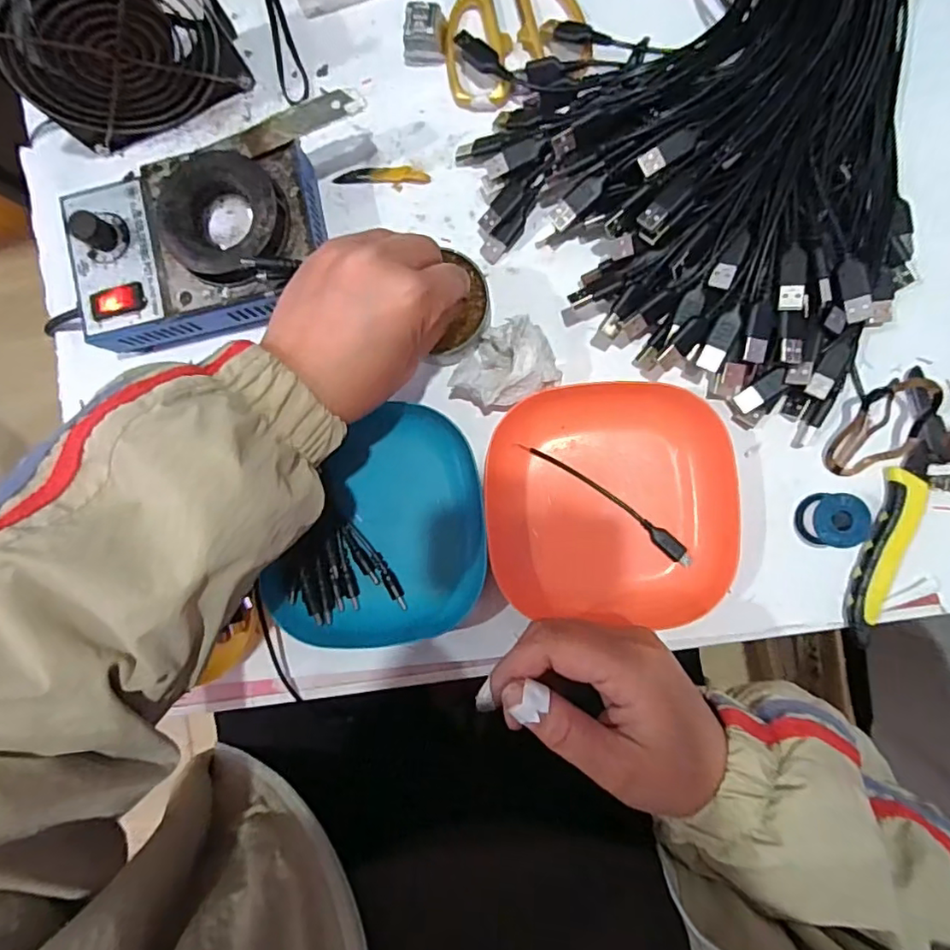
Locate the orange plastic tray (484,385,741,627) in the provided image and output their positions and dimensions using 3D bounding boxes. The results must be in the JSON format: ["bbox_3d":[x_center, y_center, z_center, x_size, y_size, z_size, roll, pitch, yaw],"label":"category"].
[{"bbox_3d":[0.079,0.015,0.344,0.137,0.027,0.137,1,89,6],"label":"orange plastic tray"}]

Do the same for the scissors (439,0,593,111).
[{"bbox_3d":[0.010,-0.324,0.365,0.087,0.012,0.177,-15,87,5],"label":"scissors"}]

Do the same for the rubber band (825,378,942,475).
[{"bbox_3d":[0.231,-0.028,0.329,0.060,0.023,0.042,-21,87,5],"label":"rubber band"}]

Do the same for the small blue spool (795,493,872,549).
[{"bbox_3d":[0.204,0.026,0.333,0.029,0.026,0.030,0,89,6],"label":"small blue spool"}]

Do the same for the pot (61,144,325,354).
[{"bbox_3d":[-0.167,-0.137,0.355,0.146,0.066,0.097,-8,88,5],"label":"pot"}]

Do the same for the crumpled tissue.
[{"bbox_3d":[0.017,-0.064,0.346,0.058,0.039,0.046,-25,87,5],"label":"crumpled tissue"}]

